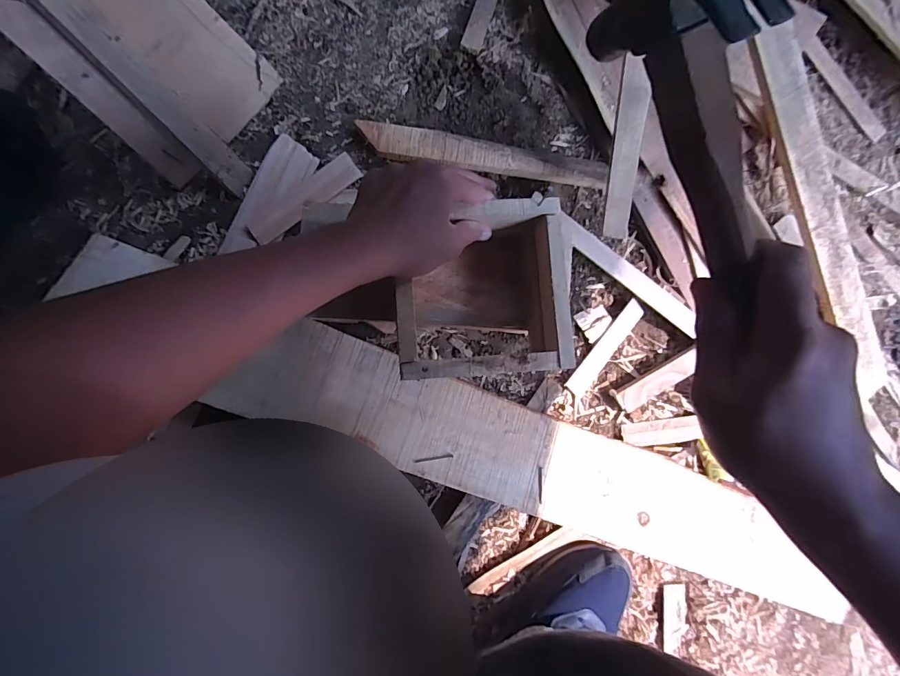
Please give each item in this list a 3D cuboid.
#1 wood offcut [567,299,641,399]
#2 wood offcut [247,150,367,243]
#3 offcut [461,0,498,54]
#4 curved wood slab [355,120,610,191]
[{"bbox_3d":[0.208,0.014,0.579,0.031,0.009,0.146,37,81,0],"label":"wood offcut"},{"bbox_3d":[-0.176,-0.169,0.530,0.149,0.007,0.034,-41,88,-9],"label":"wood offcut"},{"bbox_3d":[0.044,-0.427,0.565,0.026,0.008,0.120,19,82,-3],"label":"offcut"},{"bbox_3d":[0.048,-0.229,0.551,0.309,0.028,0.041,5,83,-5],"label":"curved wood slab"}]

